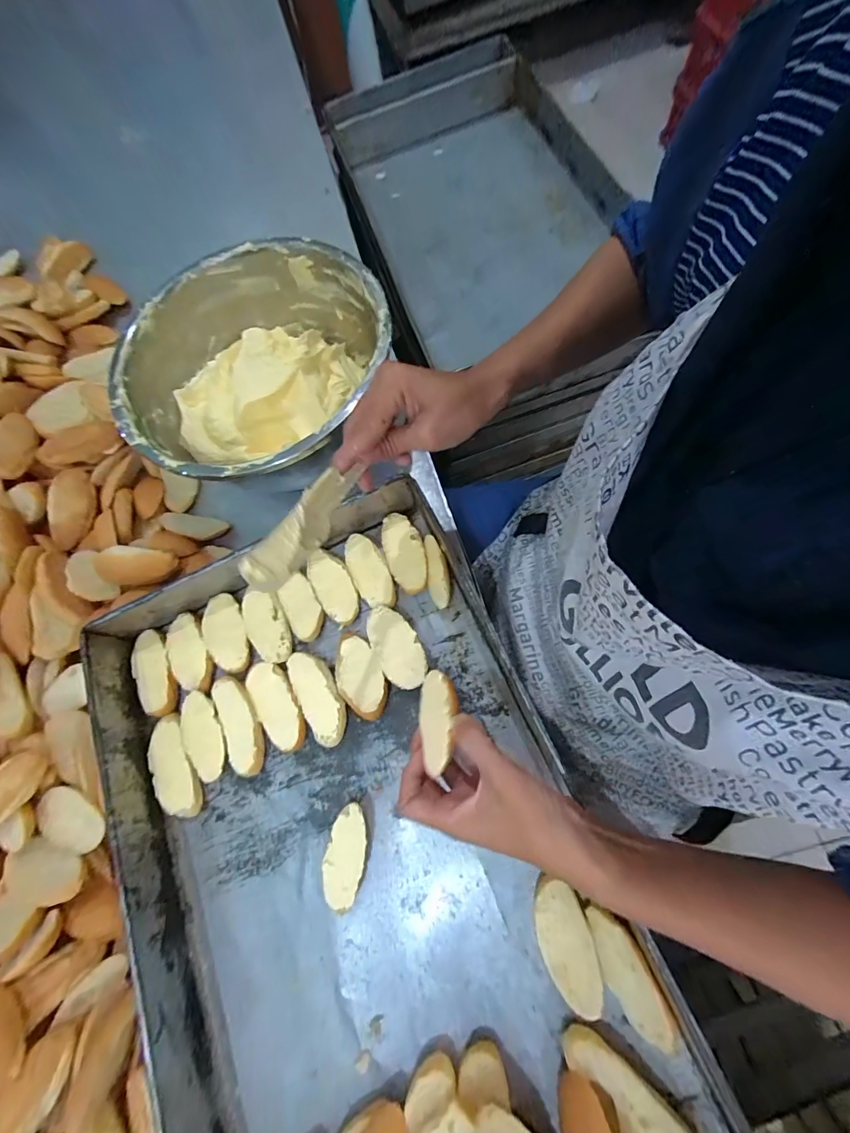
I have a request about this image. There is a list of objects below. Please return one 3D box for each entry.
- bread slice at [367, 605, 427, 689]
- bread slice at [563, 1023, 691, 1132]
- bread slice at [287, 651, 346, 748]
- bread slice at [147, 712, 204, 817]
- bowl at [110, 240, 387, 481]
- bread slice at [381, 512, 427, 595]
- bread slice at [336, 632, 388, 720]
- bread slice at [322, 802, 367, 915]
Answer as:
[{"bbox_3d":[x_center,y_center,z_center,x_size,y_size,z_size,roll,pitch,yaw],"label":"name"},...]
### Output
[{"bbox_3d":[-0.028,0.080,0.408,0.043,0.018,0.084,-29,71,-2],"label":"bread slice"},{"bbox_3d":[0.144,0.378,0.285,0.098,0.011,0.035,38,77,25],"label":"bread slice"},{"bbox_3d":[-0.106,0.127,0.401,0.040,0.011,0.095,-30,74,-7],"label":"bread slice"},{"bbox_3d":[-0.245,0.195,0.398,0.040,0.016,0.095,-27,71,-2],"label":"bread slice"},{"bbox_3d":[-0.182,-0.208,0.454,0.268,0.118,0.277,-2,72,6],"label":"bowl"},{"bbox_3d":[-0.022,-0.016,0.438,0.040,0.012,0.090,-19,71,1],"label":"bread slice"},{"bbox_3d":[-0.065,0.107,0.402,0.045,0.019,0.084,-26,71,-2],"label":"bread slice"},{"bbox_3d":[-0.069,0.253,0.359,0.034,0.020,0.079,11,74,10],"label":"bread slice"}]

